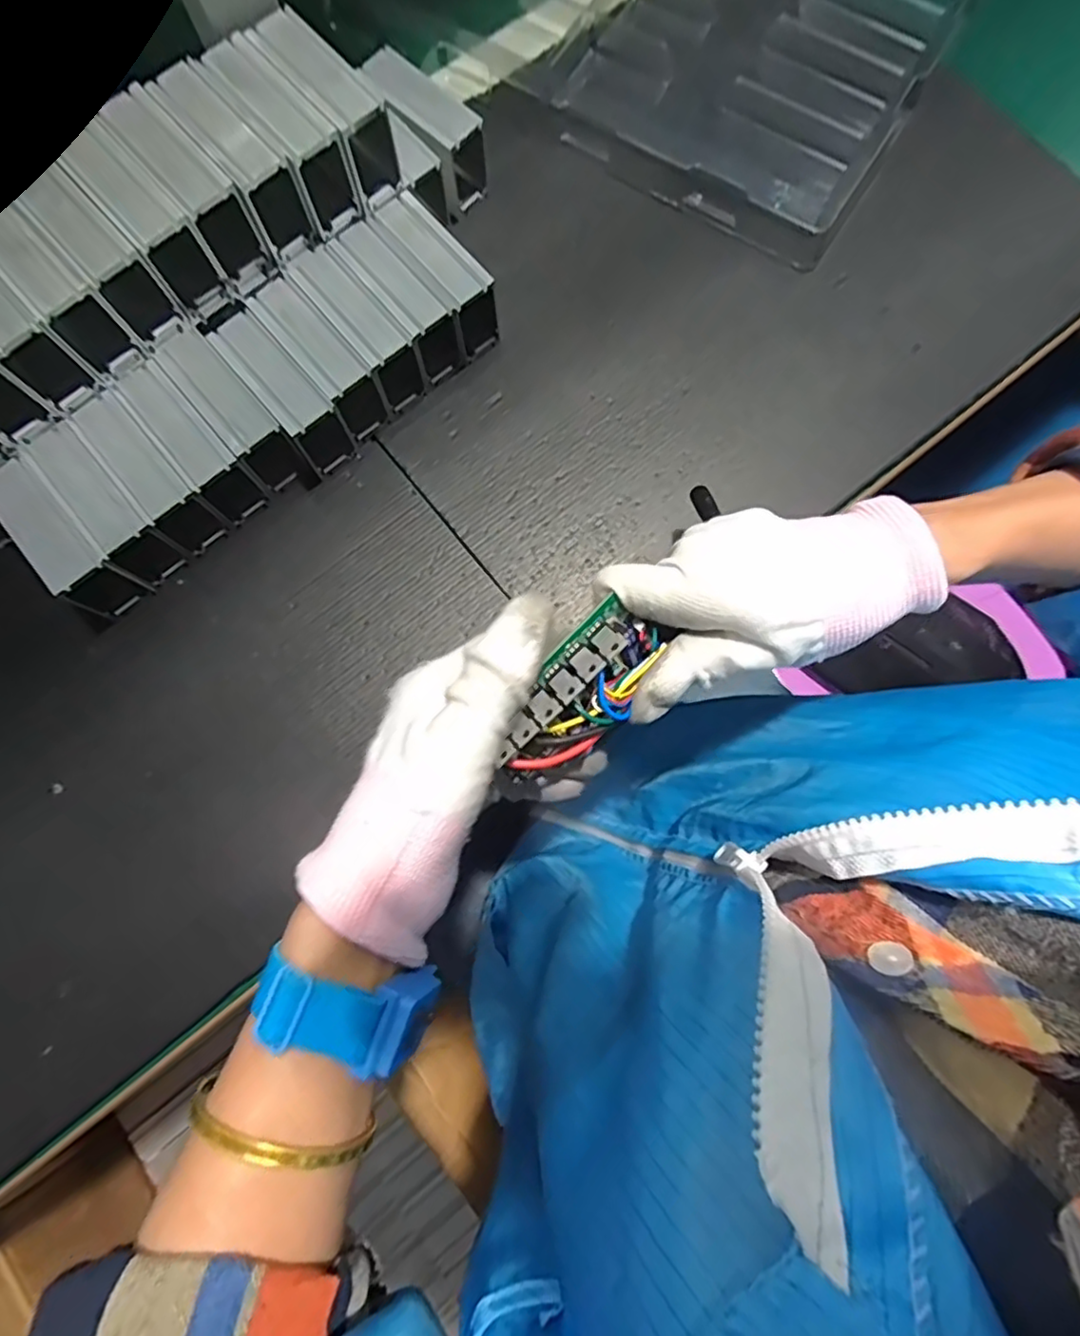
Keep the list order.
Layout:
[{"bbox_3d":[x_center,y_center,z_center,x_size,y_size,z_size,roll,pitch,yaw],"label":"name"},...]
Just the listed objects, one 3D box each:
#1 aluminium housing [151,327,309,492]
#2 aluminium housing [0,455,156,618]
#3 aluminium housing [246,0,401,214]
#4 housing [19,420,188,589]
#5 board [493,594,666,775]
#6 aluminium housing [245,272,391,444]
[{"bbox_3d":[-0.184,-0.152,0.395,0.030,0.053,0.093,-41,80,-7],"label":"aluminium housing"},{"bbox_3d":[-0.274,-0.072,0.378,0.032,0.052,0.089,-40,80,-6],"label":"aluminium housing"},{"bbox_3d":[-0.120,-0.317,0.371,0.030,0.055,0.083,-43,81,-7],"label":"aluminium housing"},{"bbox_3d":[-0.250,-0.091,0.383,0.031,0.053,0.095,-40,80,-6],"label":"housing"},{"bbox_3d":[0.015,0.011,0.251,0.034,0.021,0.076,37,86,8],"label":"board"},{"bbox_3d":[-0.135,-0.190,0.403,0.029,0.052,0.088,-39,80,-6],"label":"aluminium housing"}]

